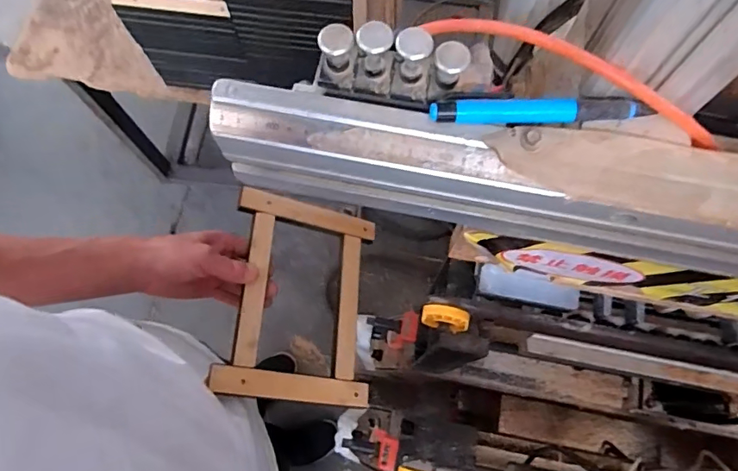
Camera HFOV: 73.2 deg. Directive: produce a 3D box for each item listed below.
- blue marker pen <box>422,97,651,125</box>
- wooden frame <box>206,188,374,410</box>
[{"bbox_3d":[0.094,-0.069,0.273,0.119,0.009,0.012,-2,71,0],"label":"blue marker pen"},{"bbox_3d":[-0.081,0.073,0.592,0.178,0.022,0.239,17,61,-27],"label":"wooden frame"}]

